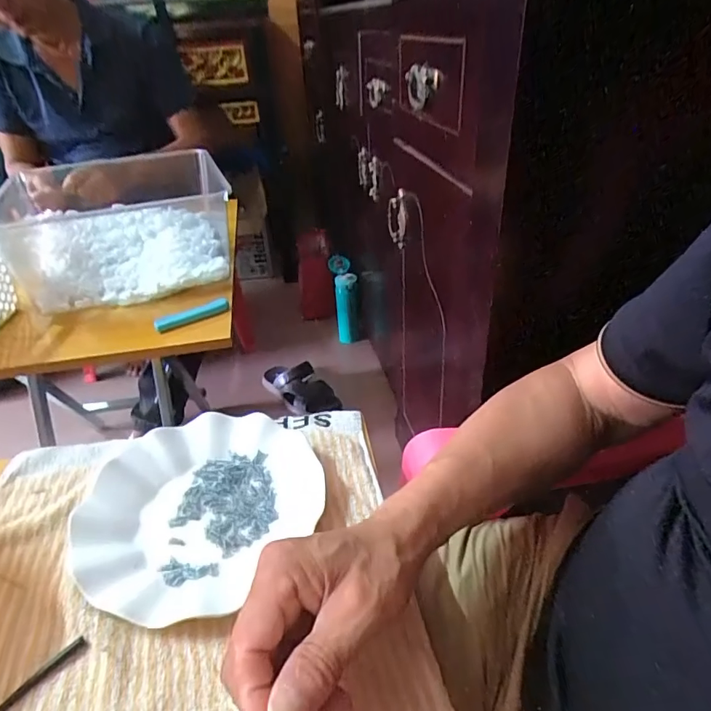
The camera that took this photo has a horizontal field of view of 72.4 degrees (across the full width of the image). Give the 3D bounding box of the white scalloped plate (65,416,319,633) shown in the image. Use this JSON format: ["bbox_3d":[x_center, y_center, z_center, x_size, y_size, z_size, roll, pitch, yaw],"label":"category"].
[{"bbox_3d":[-0.118,0.114,0.383,0.182,0.021,0.171,-2,36,2],"label":"white scalloped plate"}]

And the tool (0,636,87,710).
[{"bbox_3d":[-0.201,0.201,0.284,0.007,0.004,0.086,25,45,33],"label":"tool"}]

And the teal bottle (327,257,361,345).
[{"bbox_3d":[-0.031,-0.167,1.526,0.072,0.283,0.073,-10,35,-10],"label":"teal bottle"}]

